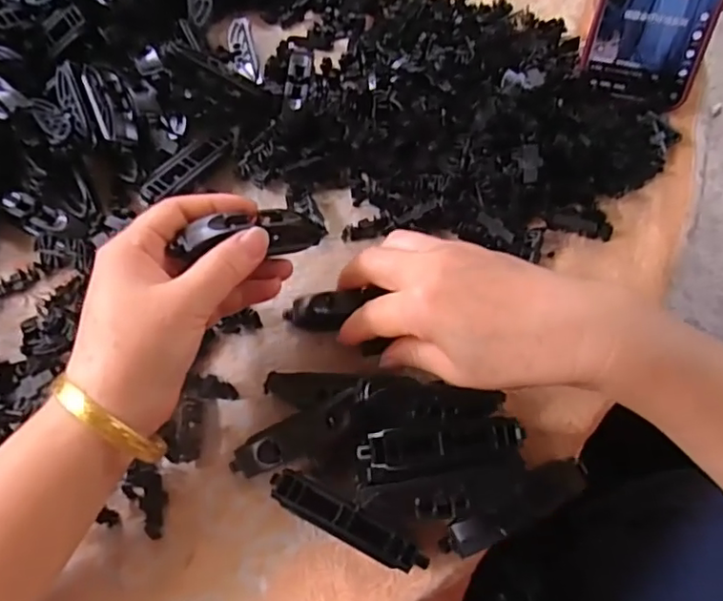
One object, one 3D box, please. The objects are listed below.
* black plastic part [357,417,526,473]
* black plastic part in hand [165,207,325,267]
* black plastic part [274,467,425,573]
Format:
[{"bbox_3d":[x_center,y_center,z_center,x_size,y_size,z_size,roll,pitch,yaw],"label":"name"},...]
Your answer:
[{"bbox_3d":[0.039,0.070,0.277,0.078,0.011,0.019,-9,64,-3],"label":"black plastic part"},{"bbox_3d":[-0.057,-0.033,0.288,0.077,0.017,0.021,-10,61,-33],"label":"black plastic part in hand"},{"bbox_3d":[-0.007,0.108,0.276,0.081,0.018,0.015,26,67,13],"label":"black plastic part"}]

